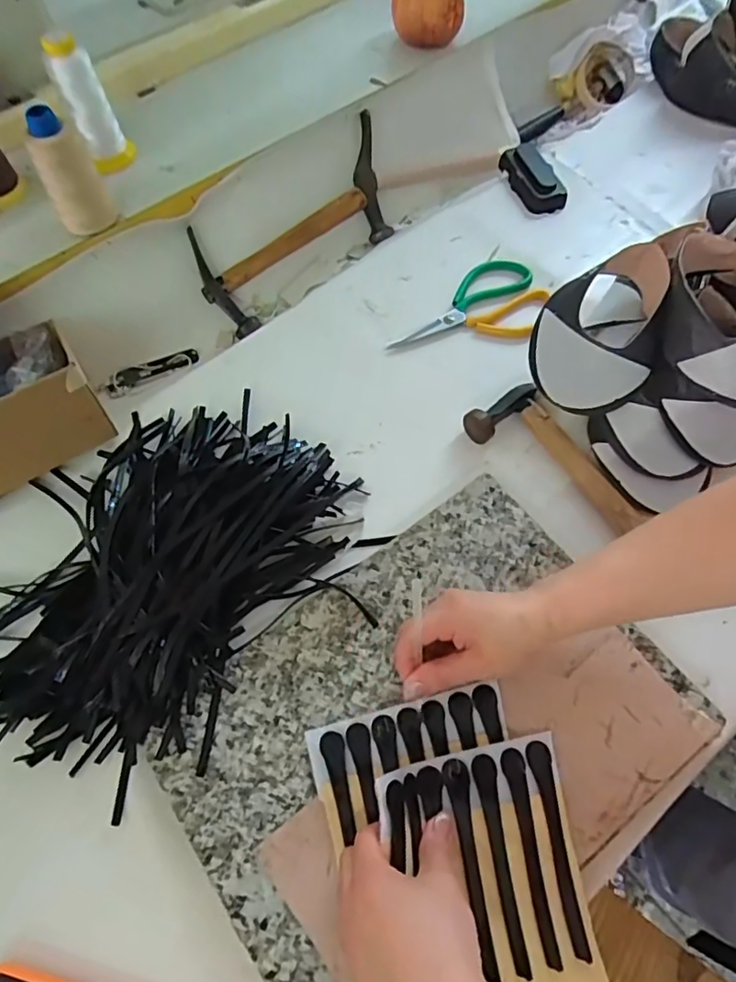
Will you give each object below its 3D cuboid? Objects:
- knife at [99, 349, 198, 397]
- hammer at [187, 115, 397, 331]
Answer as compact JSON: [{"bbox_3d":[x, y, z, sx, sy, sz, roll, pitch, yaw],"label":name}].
[{"bbox_3d":[-0.258,-0.141,0.678,0.115,0.009,0.030,-29,67,-11],"label":"knife"},{"bbox_3d":[-0.079,-0.318,0.694,0.284,0.031,0.126,-40,111,-10],"label":"hammer"}]

